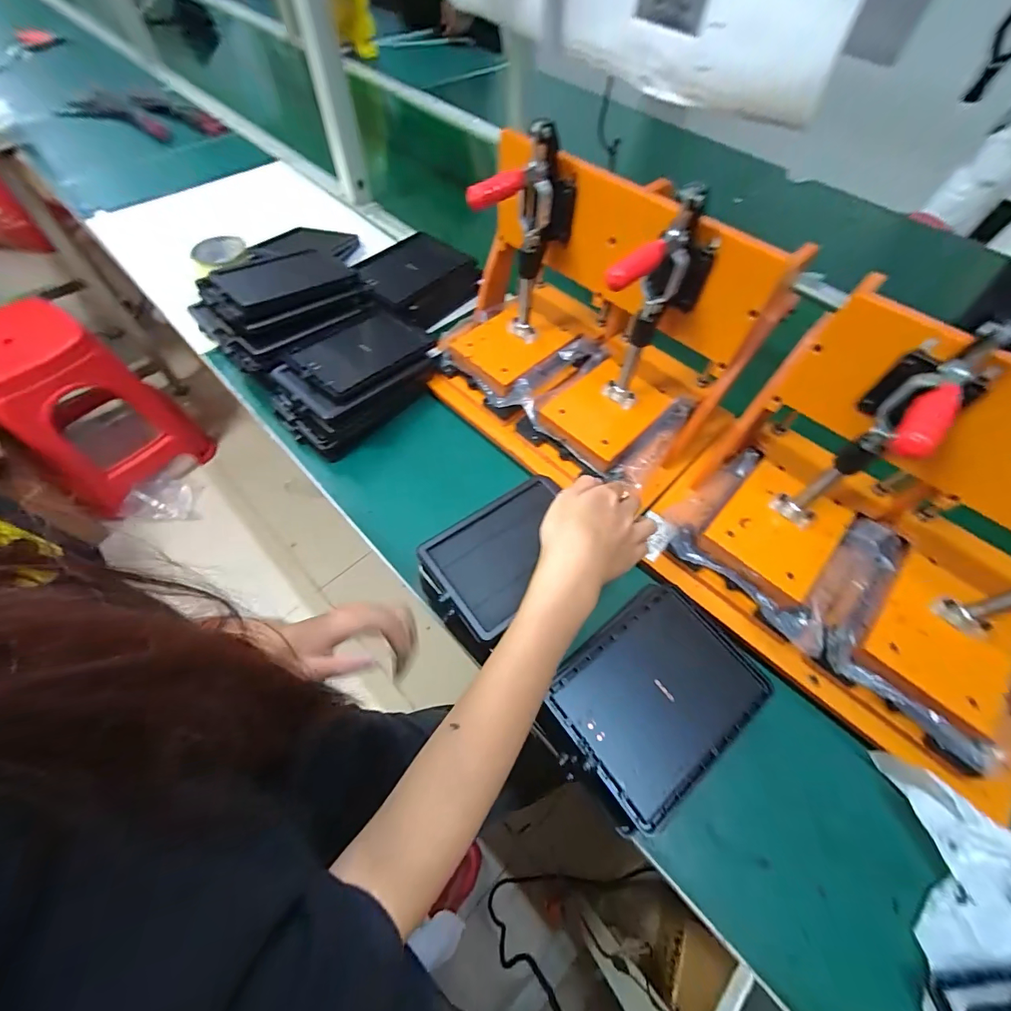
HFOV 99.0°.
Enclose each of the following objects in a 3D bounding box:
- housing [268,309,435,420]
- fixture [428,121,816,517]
[{"bbox_3d":[-0.199,-0.195,0.557,0.138,0.025,0.182,34,63,17],"label":"housing"},{"bbox_3d":[0.088,-0.214,0.483,0.351,0.244,0.232,39,65,19],"label":"fixture"}]

